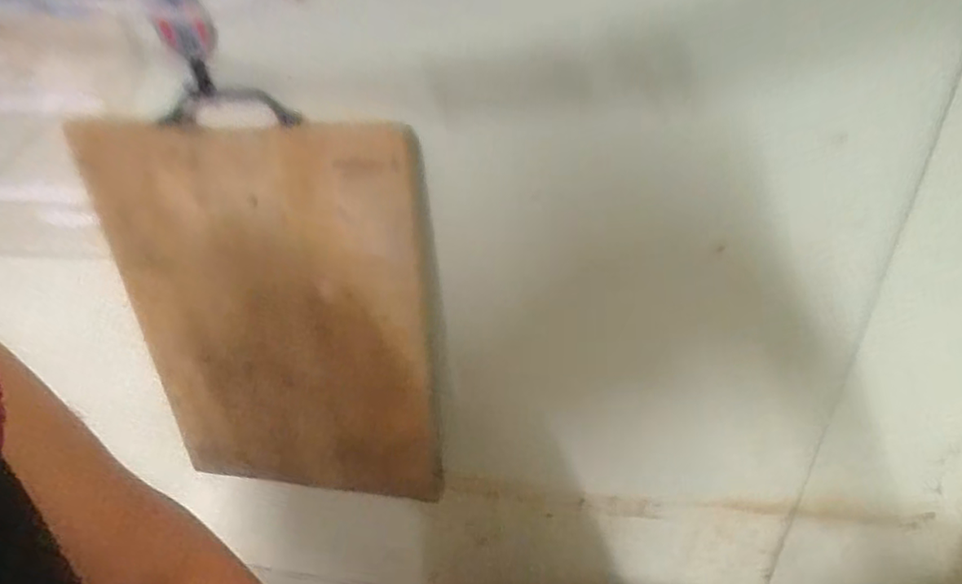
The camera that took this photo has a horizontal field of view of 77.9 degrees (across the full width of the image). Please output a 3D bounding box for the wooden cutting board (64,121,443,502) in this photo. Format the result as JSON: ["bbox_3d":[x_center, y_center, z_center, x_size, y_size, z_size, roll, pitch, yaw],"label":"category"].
[{"bbox_3d":[-0.180,0.041,0.546,0.292,0.377,0.029,3,34,10],"label":"wooden cutting board"}]

